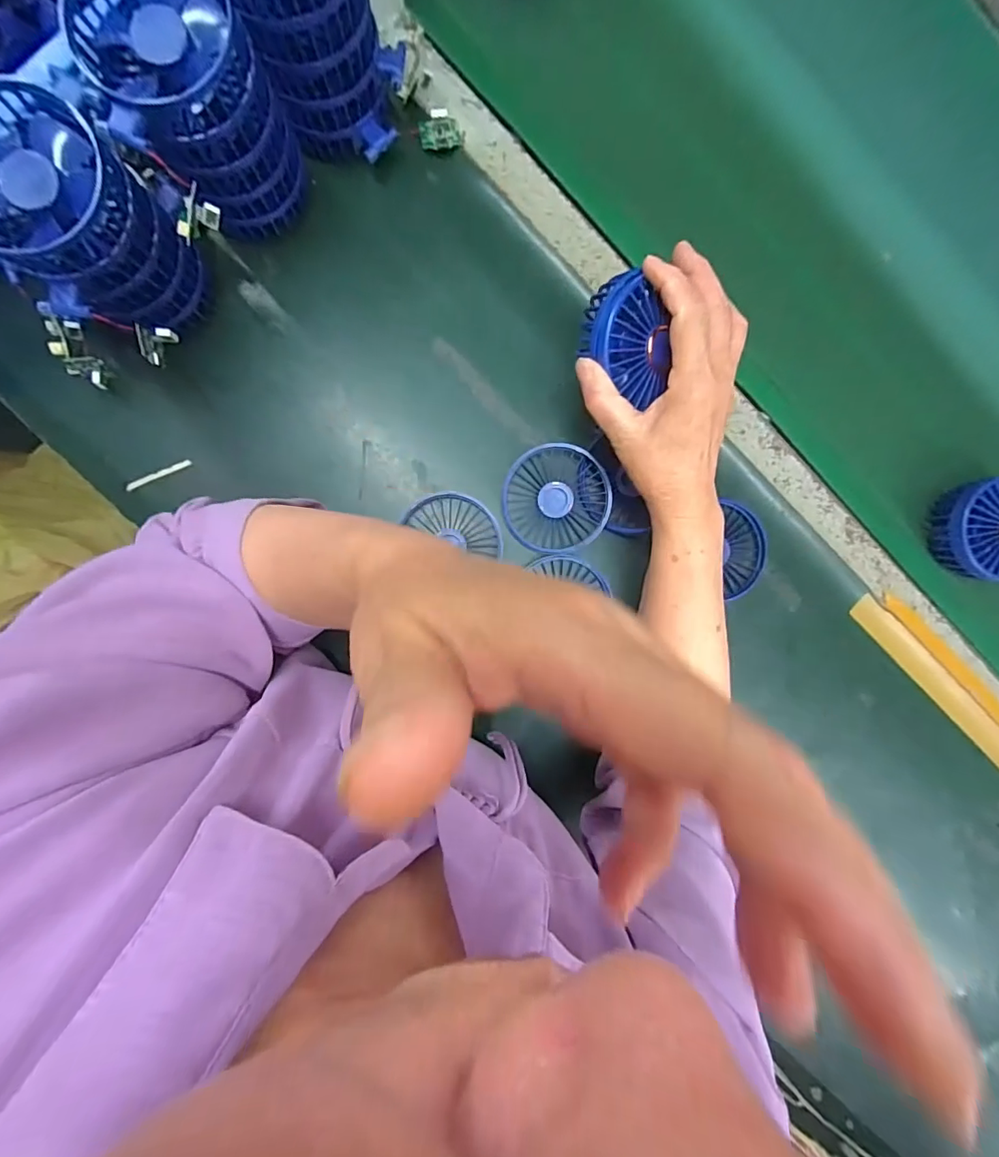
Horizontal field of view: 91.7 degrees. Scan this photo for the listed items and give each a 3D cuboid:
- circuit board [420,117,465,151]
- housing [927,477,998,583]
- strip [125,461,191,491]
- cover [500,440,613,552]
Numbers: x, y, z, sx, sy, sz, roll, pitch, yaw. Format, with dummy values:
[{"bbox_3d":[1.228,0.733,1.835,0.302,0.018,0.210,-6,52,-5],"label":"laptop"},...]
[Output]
[{"bbox_3d":[-0.046,-0.355,0.388,0.034,0.014,0.019,-11,92,-5],"label":"circuit board"},{"bbox_3d":[0.426,-0.041,0.420,0.087,0.042,0.085,0,91,-6],"label":"housing"},{"bbox_3d":[-0.277,-0.084,0.393,0.053,0.005,0.005,-25,94,-2],"label":"strip"},{"bbox_3d":[0.047,-0.066,0.405,0.084,0.024,0.085,4,91,-6],"label":"cover"}]

